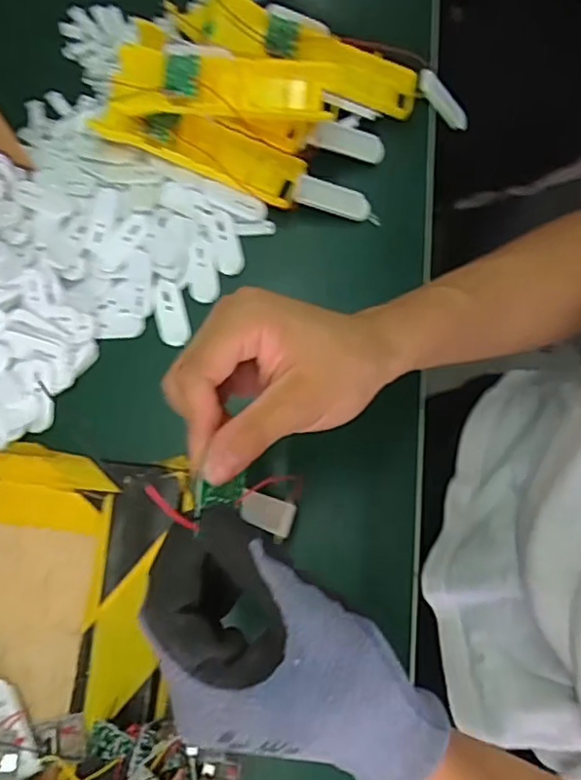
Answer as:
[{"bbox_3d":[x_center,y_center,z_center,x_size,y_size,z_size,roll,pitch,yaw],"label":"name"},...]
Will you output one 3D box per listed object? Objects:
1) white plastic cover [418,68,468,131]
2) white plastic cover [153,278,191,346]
[{"bbox_3d":[0.128,-0.240,0.520,0.066,0.009,0.017,30,69,-37],"label":"white plastic cover"},{"bbox_3d":[-0.089,-0.058,0.460,0.023,0.009,0.050,-14,74,-3],"label":"white plastic cover"}]

